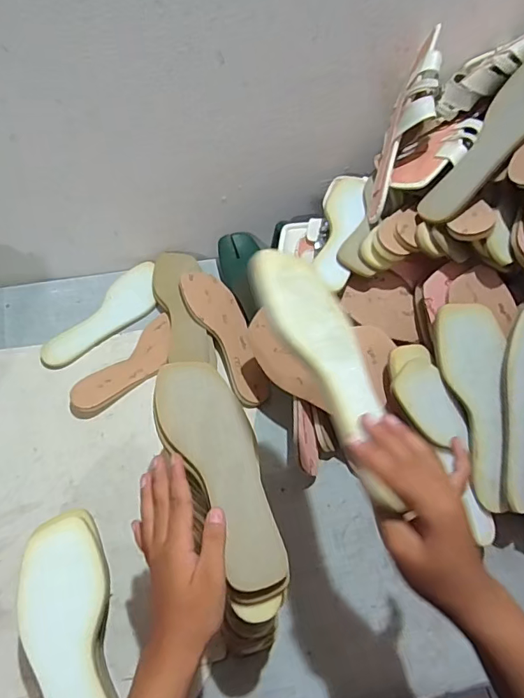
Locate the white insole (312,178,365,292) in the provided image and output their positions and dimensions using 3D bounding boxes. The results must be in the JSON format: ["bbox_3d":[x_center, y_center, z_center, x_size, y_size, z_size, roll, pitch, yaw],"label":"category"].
[{"bbox_3d":[0.112,-0.172,0.681,0.057,0.025,0.235,10,56,5],"label":"white insole"}]

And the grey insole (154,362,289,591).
[{"bbox_3d":[-0.037,0.110,0.465,0.081,0.025,0.226,-18,60,-17],"label":"grey insole"}]

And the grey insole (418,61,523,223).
[{"bbox_3d":[0.278,-0.252,0.569,0.235,0.006,0.083,-56,38,5],"label":"grey insole"}]

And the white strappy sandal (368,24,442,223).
[{"bbox_3d":[0.189,-0.288,0.637,0.055,0.240,0.092,22,18,12],"label":"white strappy sandal"}]

